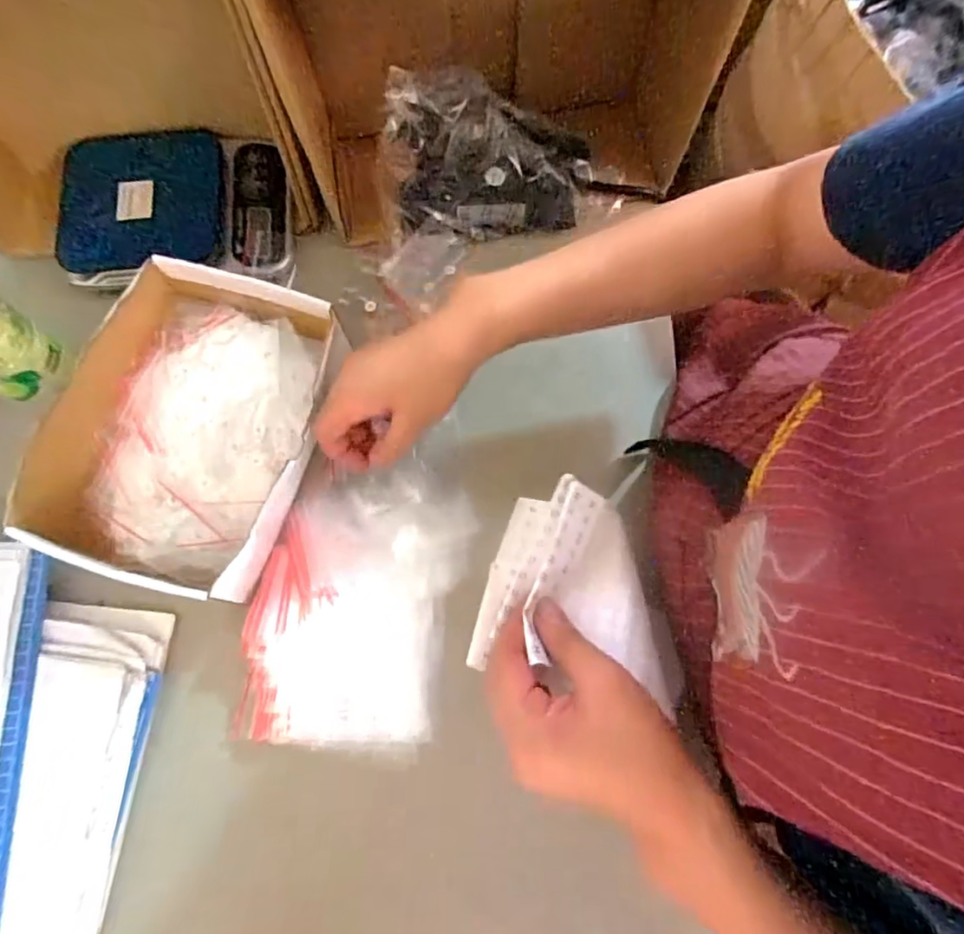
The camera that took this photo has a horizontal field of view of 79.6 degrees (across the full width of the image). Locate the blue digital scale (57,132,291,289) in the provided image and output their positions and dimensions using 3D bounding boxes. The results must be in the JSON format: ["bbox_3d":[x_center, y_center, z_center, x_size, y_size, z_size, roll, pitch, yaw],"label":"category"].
[{"bbox_3d":[-0.271,-0.240,0.523,0.182,0.043,0.152,-6,73,-1],"label":"blue digital scale"}]

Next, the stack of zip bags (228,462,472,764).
[{"bbox_3d":[-0.093,0.098,0.433,0.142,0.020,0.207,12,74,4],"label":"stack of zip bags"}]

